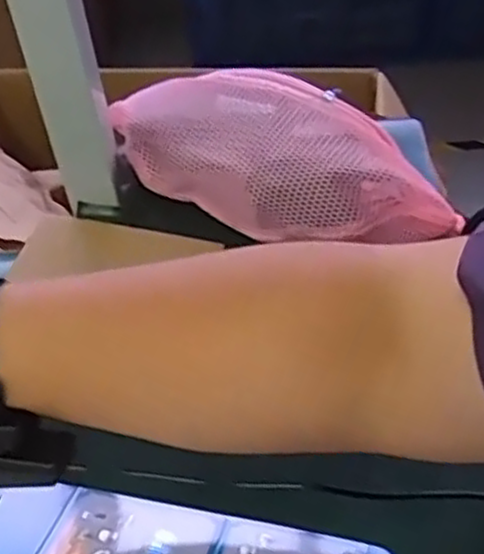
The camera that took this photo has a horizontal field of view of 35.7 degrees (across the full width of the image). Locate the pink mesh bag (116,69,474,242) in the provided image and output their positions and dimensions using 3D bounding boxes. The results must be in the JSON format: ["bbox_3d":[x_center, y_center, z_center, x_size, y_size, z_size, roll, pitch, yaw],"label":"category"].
[{"bbox_3d":[0.023,-0.094,0.584,0.278,0.066,0.103,24,52,25],"label":"pink mesh bag"}]

